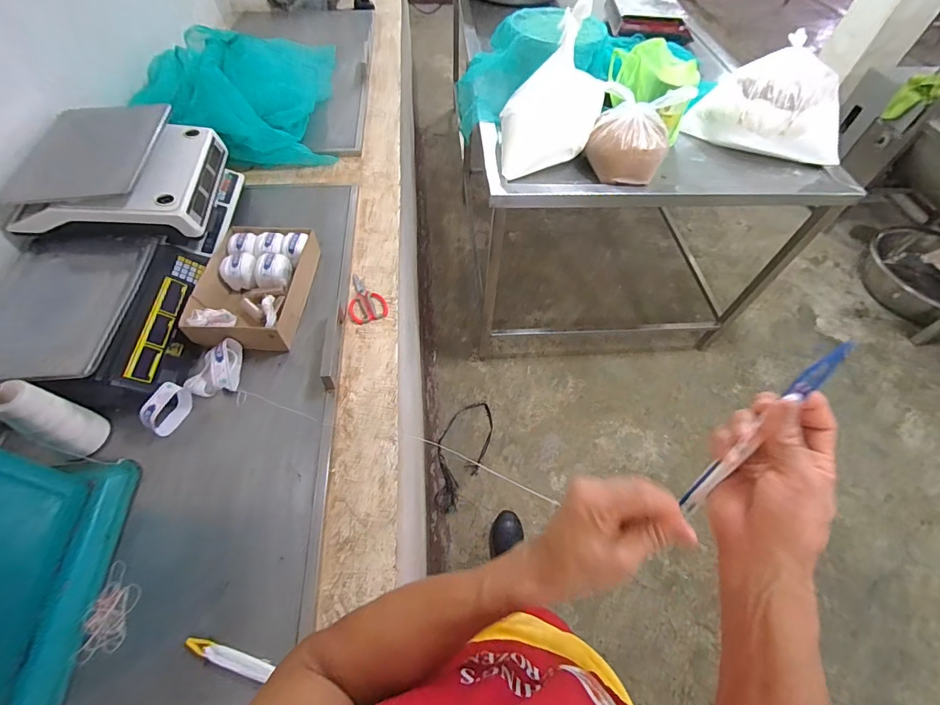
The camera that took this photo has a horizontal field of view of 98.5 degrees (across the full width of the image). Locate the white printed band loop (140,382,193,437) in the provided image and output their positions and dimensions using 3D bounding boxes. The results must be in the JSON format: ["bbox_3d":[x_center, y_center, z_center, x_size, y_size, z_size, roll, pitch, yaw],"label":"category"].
[{"bbox_3d":[-0.511,0.094,0.682,0.020,0.064,0.079,17,58,8],"label":"white printed band loop"}]

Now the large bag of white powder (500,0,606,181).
[{"bbox_3d":[0.221,-0.670,1.057,0.307,0.275,0.193,-15,59,-12],"label":"large bag of white powder"}]

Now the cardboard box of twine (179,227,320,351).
[{"bbox_3d":[-0.450,-0.133,0.857,0.201,0.082,0.295,3,57,-1],"label":"cardboard box of twine"}]

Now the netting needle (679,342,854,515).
[{"bbox_3d":[0.238,0.066,0.332,0.016,0.179,0.010,38,19,20],"label":"netting needle"}]

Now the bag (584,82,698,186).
[{"bbox_3d":[0.430,-0.575,1.083,0.202,0.192,0.182,21,58,11],"label":"bag"}]

